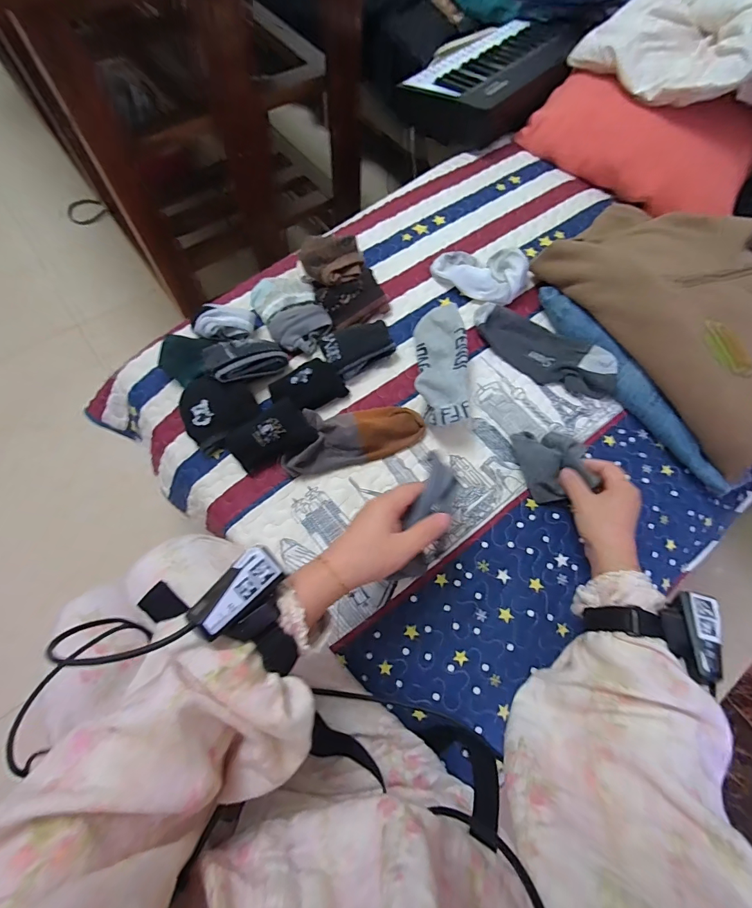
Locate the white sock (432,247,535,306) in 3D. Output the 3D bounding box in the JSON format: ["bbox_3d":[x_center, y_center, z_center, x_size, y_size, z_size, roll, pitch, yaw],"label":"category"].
[{"bbox_3d":[0.158,-0.277,0.601,0.131,0.046,0.089,33,70,11],"label":"white sock"}]

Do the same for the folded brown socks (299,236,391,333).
[{"bbox_3d":[-0.046,-0.249,0.563,0.092,0.073,0.114,-28,71,-13],"label":"folded brown socks"}]

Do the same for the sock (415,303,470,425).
[{"bbox_3d":[0.088,-0.117,0.531,0.073,0.052,0.191,3,67,-1],"label":"sock"}]

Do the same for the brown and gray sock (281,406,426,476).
[{"bbox_3d":[-0.030,-0.025,0.507,0.176,0.027,0.072,-13,68,-8],"label":"brown and gray sock"}]

